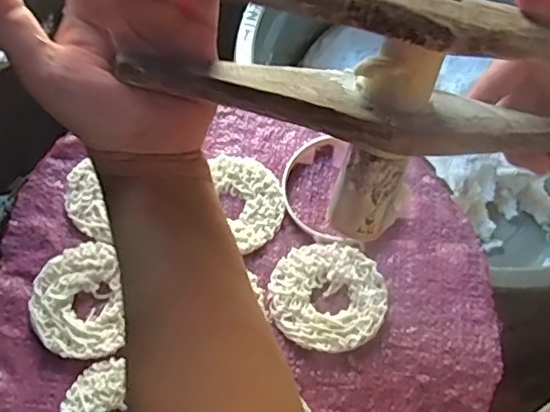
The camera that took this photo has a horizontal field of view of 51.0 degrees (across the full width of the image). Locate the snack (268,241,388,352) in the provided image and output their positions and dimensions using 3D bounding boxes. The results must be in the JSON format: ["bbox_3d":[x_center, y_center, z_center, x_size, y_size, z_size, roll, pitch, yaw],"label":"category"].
[{"bbox_3d":[0.039,0.061,0.401,0.075,0.007,0.077,0,63,0],"label":"snack"}]

